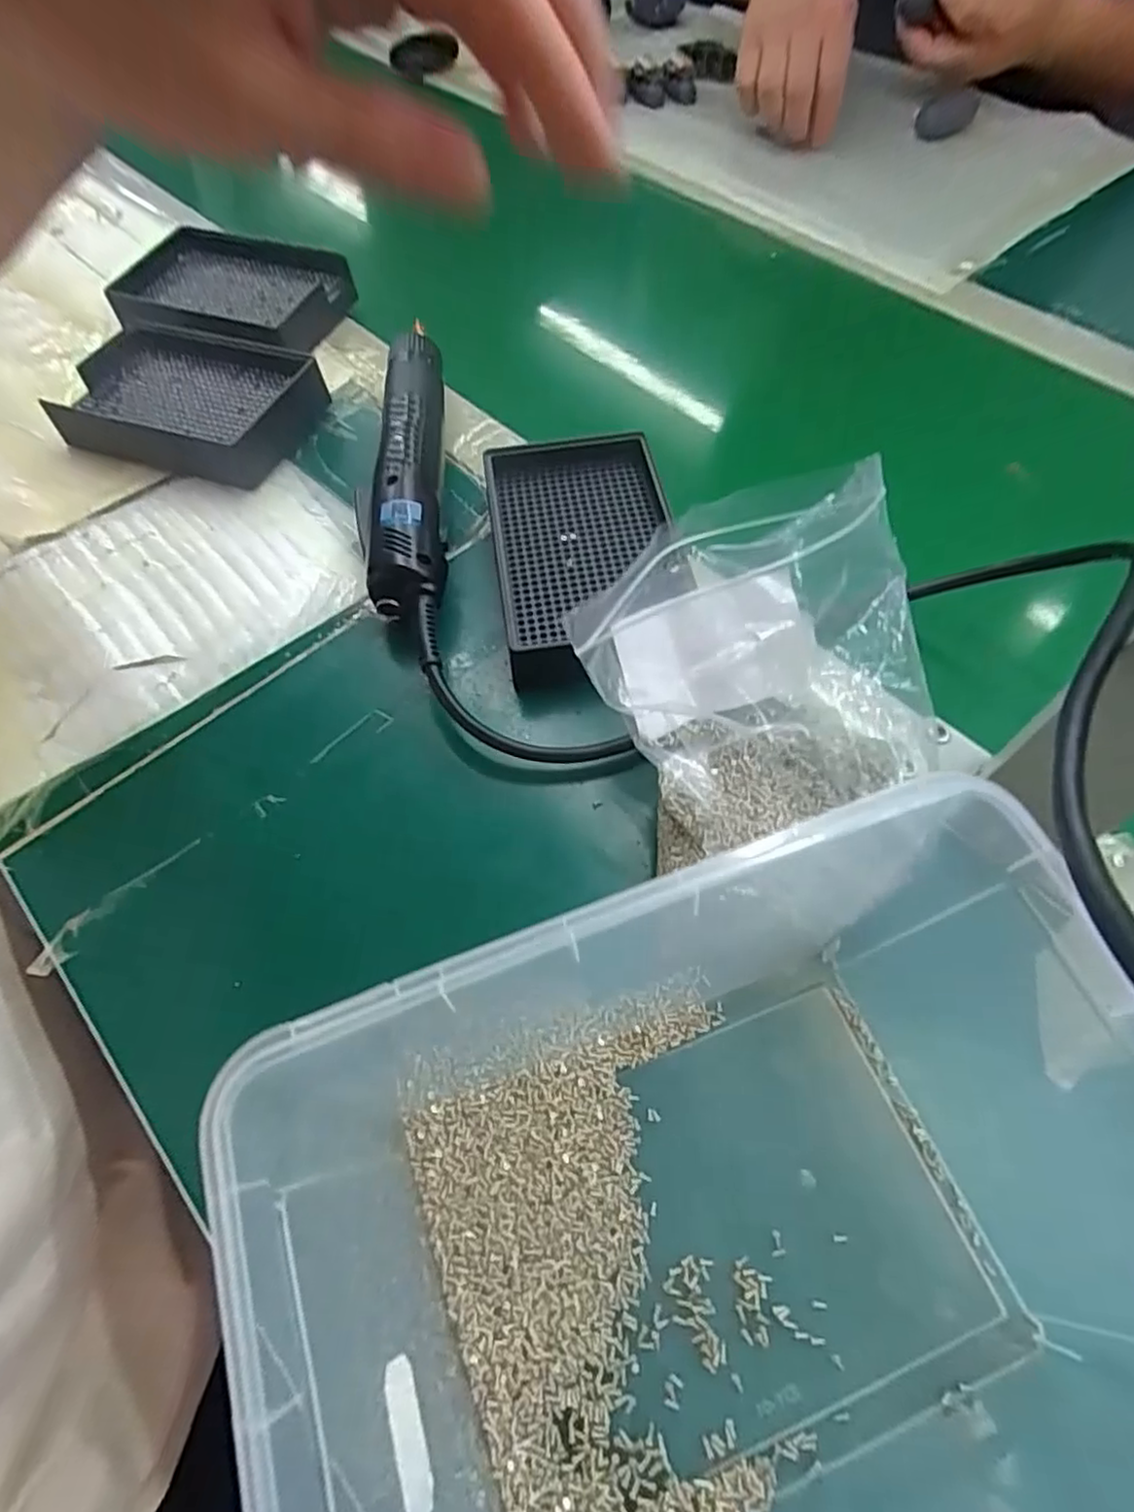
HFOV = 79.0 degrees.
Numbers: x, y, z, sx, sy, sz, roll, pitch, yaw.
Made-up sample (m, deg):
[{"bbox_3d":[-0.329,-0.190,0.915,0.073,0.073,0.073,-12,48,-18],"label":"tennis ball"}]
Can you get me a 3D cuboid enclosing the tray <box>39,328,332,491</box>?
[{"bbox_3d":[-0.230,-0.214,0.417,0.144,0.028,0.095,17,61,10],"label":"tray"}]

